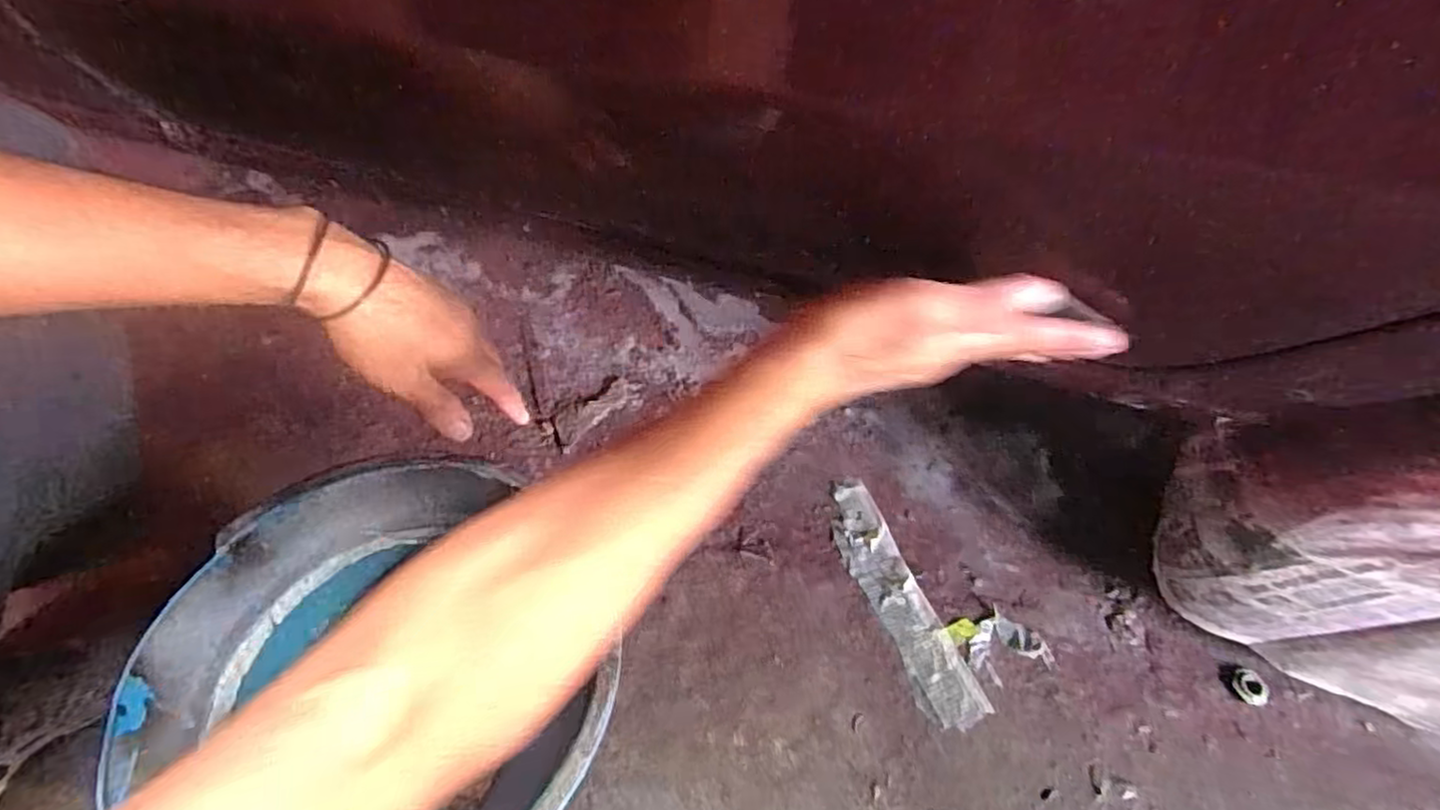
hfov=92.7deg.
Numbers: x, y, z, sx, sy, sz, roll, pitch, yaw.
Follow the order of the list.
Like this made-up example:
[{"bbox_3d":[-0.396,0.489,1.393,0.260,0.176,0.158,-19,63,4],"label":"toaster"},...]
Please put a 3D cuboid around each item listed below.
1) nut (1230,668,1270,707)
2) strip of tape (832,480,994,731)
[{"bbox_3d":[0.512,0.271,0.662,0.031,0.010,0.031,2,62,-3],"label":"nut"},{"bbox_3d":[0.176,0.192,0.692,0.059,0.004,0.256,-17,58,-14],"label":"strip of tape"}]

